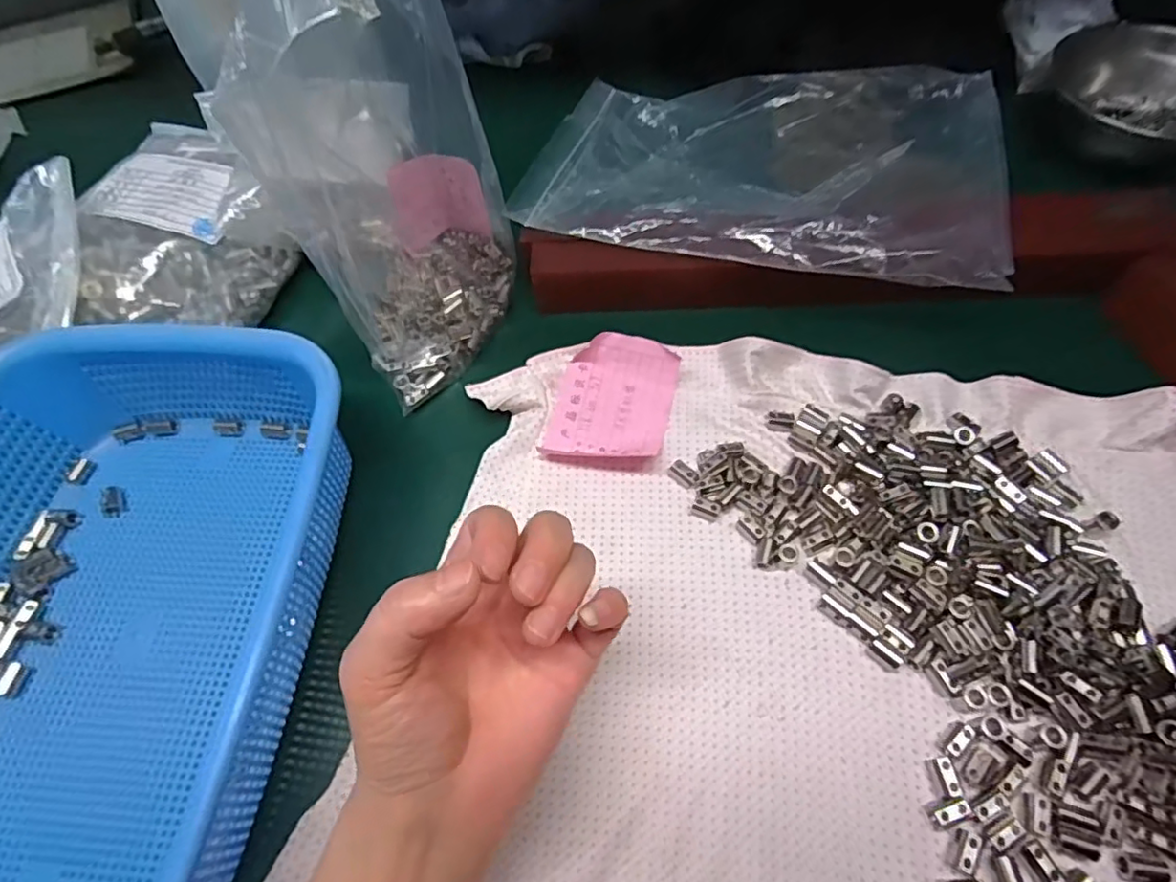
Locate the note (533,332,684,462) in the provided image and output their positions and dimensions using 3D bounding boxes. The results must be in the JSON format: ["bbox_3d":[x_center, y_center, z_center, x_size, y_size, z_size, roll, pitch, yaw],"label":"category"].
[{"bbox_3d":[0.014,-0.024,0.352,0.064,0.023,0.076,12,64,10],"label":"note"}]

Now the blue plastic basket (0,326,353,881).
[{"bbox_3d":[-0.224,0.080,0.275,0.205,0.069,0.284,0,62,4],"label":"blue plastic basket"}]

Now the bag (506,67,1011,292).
[{"bbox_3d":[0.115,-0.184,0.404,0.280,0.031,0.192,10,58,16],"label":"bag"}]

